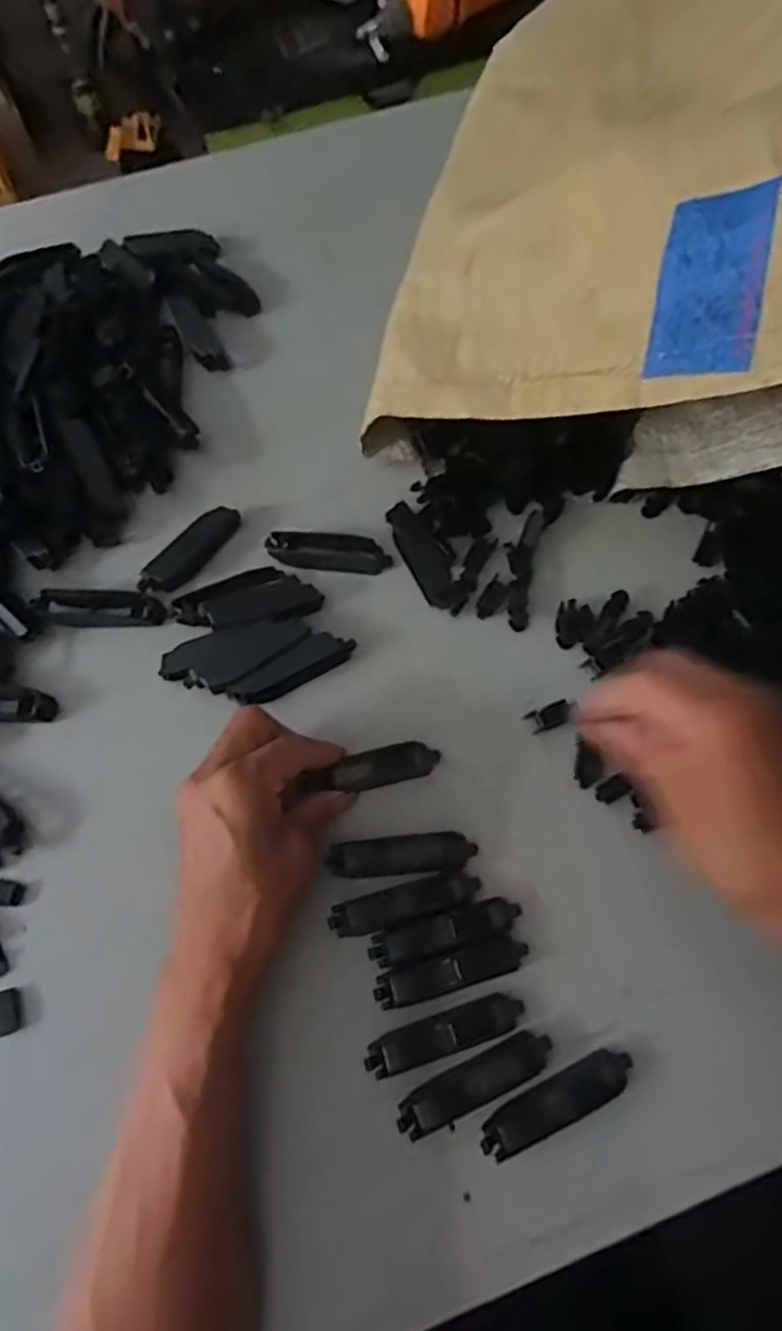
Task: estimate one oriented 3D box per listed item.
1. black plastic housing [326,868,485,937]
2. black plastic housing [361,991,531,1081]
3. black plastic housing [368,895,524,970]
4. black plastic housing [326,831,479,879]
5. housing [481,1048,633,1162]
[{"bbox_3d":[0.008,0.120,0.363,0.075,0.012,0.018,-17,69,-5],"label":"black plastic housing"},{"bbox_3d":[0.026,0.174,0.340,0.076,0.013,0.018,-12,68,-17],"label":"black plastic housing"},{"bbox_3d":[0.028,0.133,0.358,0.077,0.015,0.017,-17,69,-5],"label":"black plastic housing"},{"bbox_3d":[0.006,0.098,0.370,0.074,0.015,0.019,-7,69,-1],"label":"black plastic housing"},{"bbox_3d":[0.076,0.198,0.325,0.075,0.011,0.020,-23,70,-7],"label":"housing"}]

